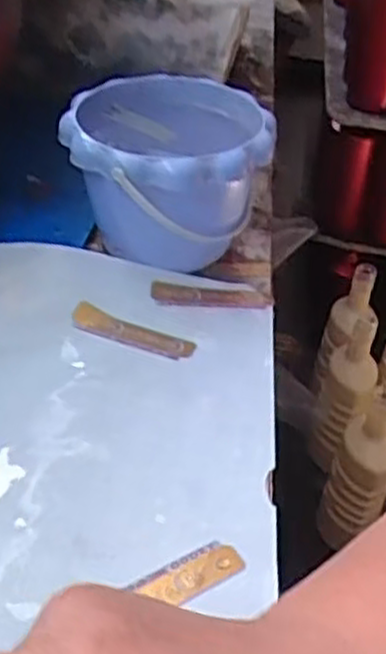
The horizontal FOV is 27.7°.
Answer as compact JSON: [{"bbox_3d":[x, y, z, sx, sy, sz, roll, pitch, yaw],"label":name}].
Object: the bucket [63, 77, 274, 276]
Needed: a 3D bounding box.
[{"bbox_3d":[-0.017,-0.111,0.608,0.144,0.115,0.148,1,41,-1],"label":"bucket"}]

